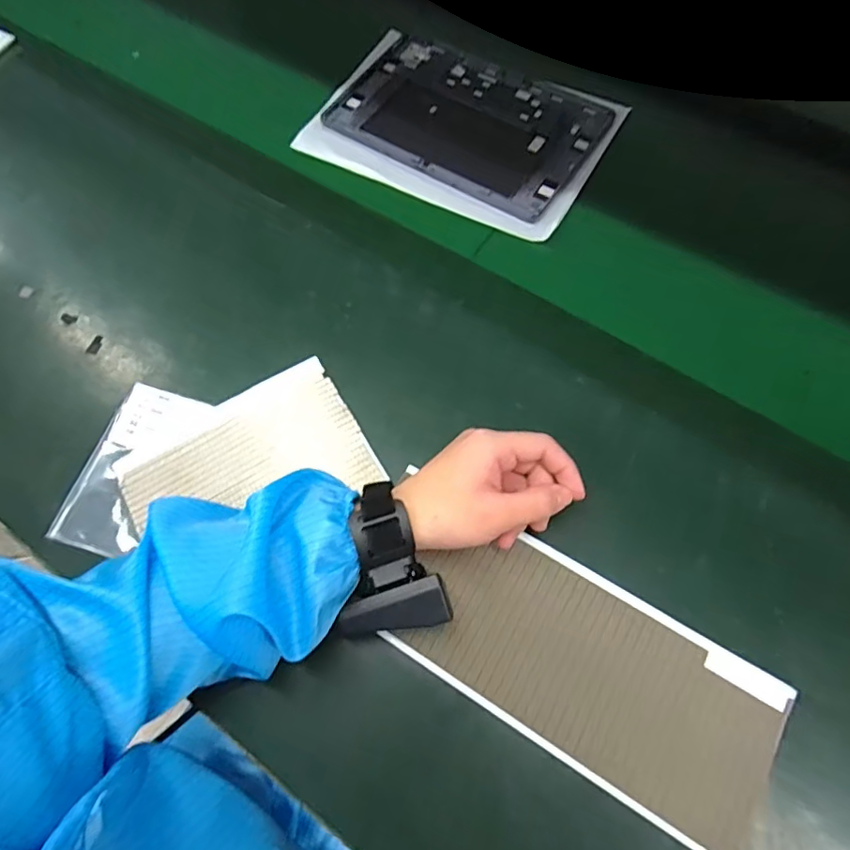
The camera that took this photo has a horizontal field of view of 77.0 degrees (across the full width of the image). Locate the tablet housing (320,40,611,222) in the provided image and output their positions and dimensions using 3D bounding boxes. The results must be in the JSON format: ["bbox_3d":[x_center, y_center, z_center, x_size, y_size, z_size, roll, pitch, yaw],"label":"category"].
[{"bbox_3d":[0.044,-0.314,0.549,0.257,0.006,0.174,32,71,15],"label":"tablet housing"}]

